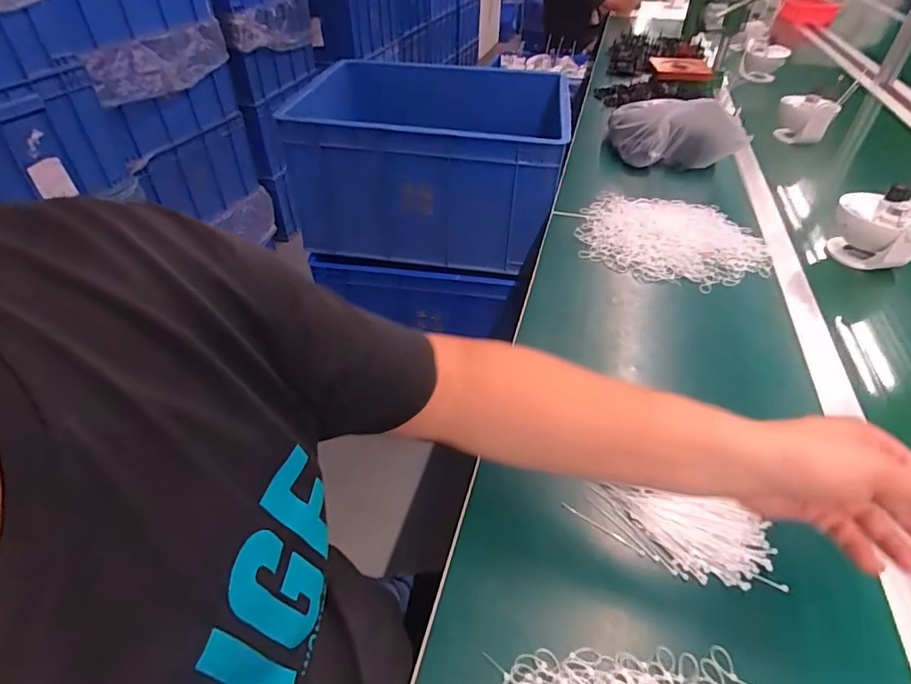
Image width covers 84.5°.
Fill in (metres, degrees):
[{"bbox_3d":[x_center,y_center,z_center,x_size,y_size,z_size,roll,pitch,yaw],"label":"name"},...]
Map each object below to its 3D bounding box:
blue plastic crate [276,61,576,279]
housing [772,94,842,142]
[{"bbox_3d":[-0.012,-0.426,1.134,0.483,0.275,0.499,9,43,9],"label":"blue plastic crate"},{"bbox_3d":[0.786,-0.501,1.140,0.071,0.105,0.109,-10,43,-12],"label":"housing"}]

